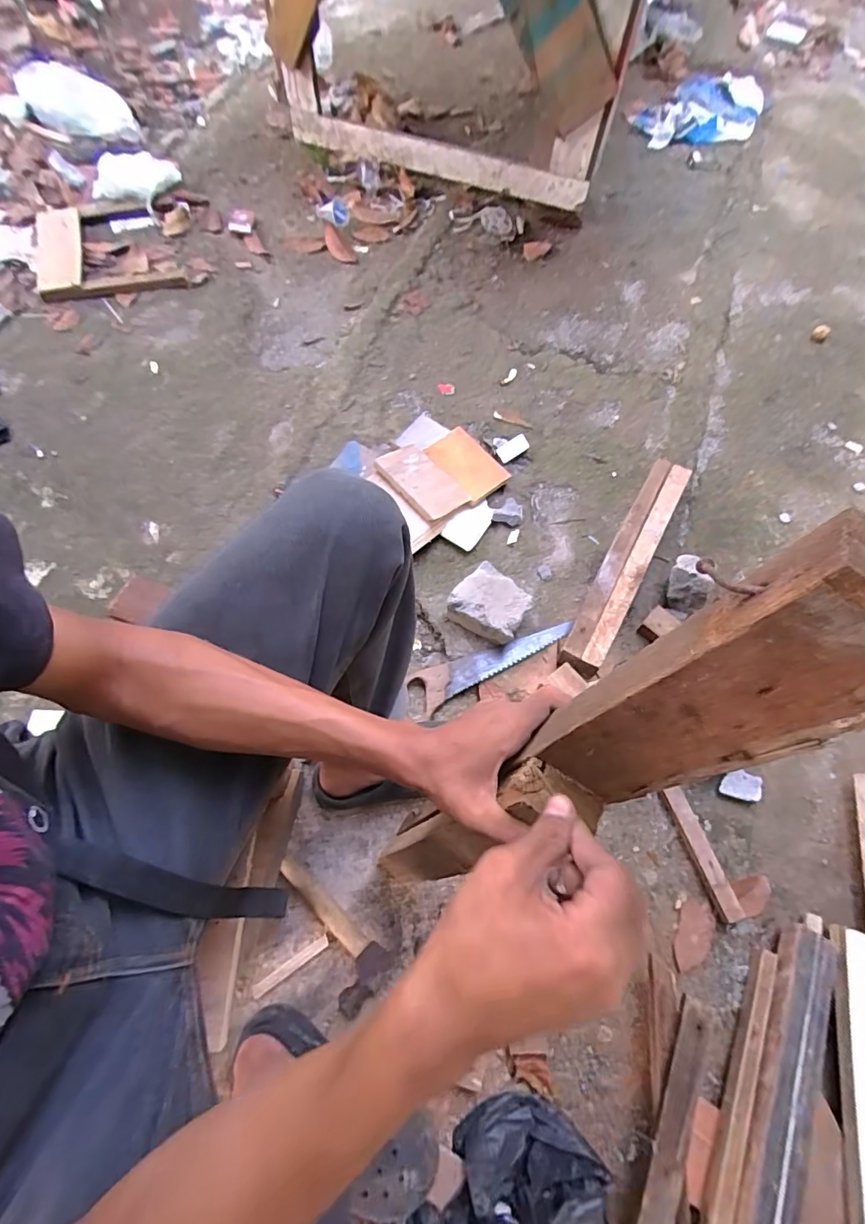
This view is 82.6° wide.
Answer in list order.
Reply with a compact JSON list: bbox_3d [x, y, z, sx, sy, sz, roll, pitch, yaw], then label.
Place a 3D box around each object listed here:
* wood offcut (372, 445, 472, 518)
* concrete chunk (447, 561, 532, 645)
[{"bbox_3d":[-0.021,-0.270,1.019,0.118,0.014,0.183,-40,84,-28],"label":"wood offcut"},{"bbox_3d":[0.109,-0.019,0.923,0.134,0.076,0.128,24,66,11],"label":"concrete chunk"}]

